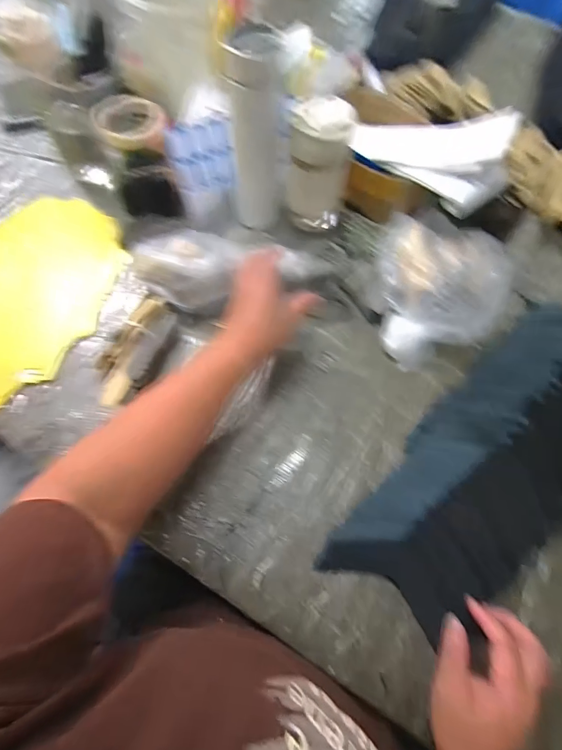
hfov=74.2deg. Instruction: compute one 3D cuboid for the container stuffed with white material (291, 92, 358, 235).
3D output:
[{"bbox_3d":[0.051,-0.280,0.517,0.076,0.152,0.068,11,67,4],"label":"container stuffed with white material"}]

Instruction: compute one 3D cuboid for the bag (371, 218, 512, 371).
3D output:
[{"bbox_3d":[0.206,-0.111,0.488,0.171,0.067,0.209,16,68,6],"label":"bag"}]

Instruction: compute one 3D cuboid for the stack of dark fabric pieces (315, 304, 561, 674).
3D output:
[{"bbox_3d":[0.252,0.087,0.417,0.441,0.045,0.171,-42,75,-12],"label":"stack of dark fabric pieces"}]

